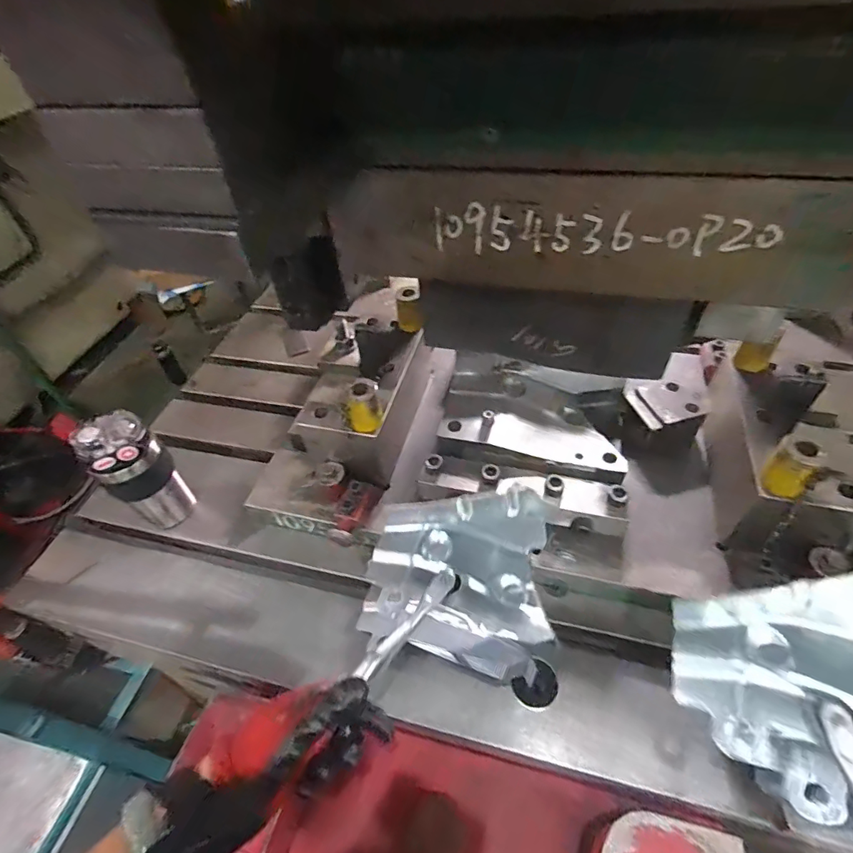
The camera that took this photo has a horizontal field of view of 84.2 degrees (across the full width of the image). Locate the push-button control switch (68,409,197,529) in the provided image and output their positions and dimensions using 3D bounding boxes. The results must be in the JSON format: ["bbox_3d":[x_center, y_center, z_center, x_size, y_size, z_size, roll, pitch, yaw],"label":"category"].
[{"bbox_3d":[-0.383,0.068,0.639,0.071,0.191,0.082,30,56,29],"label":"push-button control switch"}]

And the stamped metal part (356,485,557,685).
[{"bbox_3d":[0.031,0.164,0.517,0.193,0.105,0.158,4,48,9],"label":"stamped metal part"}]

